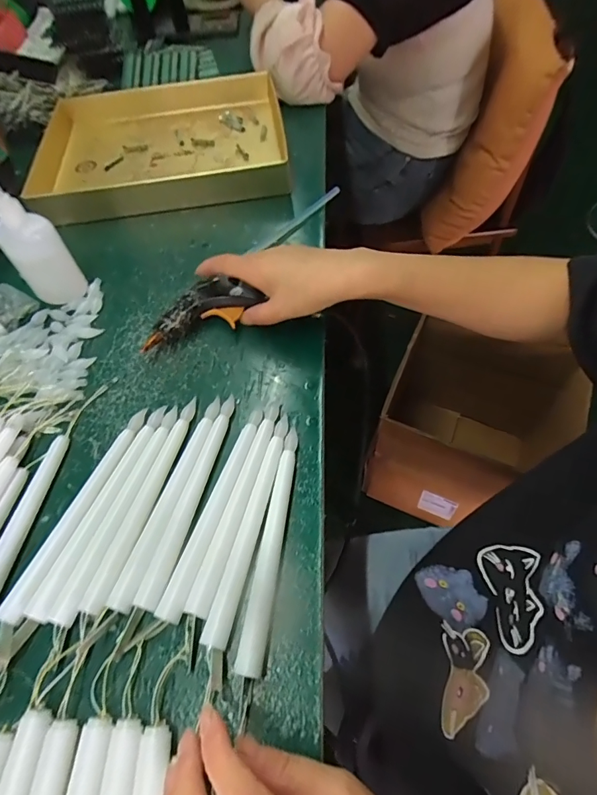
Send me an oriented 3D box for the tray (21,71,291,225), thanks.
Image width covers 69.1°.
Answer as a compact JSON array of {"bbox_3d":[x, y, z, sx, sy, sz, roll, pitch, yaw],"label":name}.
[{"bbox_3d":[-0.185,-0.335,0.566,0.325,0.039,0.255,-6,59,-2],"label":"tray"}]

